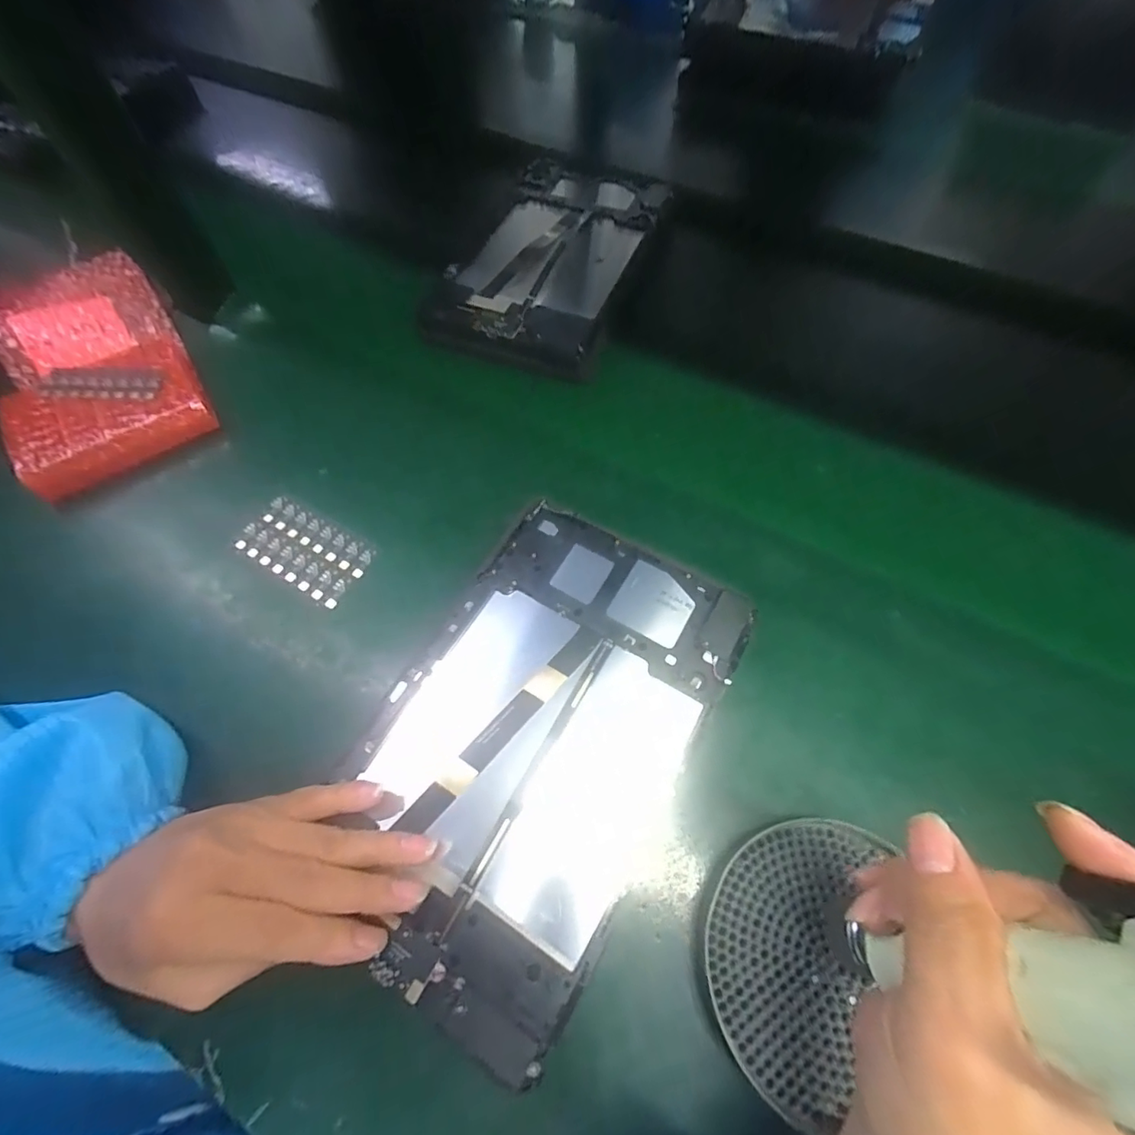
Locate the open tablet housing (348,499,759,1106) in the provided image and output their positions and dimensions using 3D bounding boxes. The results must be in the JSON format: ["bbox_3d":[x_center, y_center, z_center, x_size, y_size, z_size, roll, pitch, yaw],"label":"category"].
[{"bbox_3d":[-0.016,0.082,0.270,0.145,0.013,0.235,27,66,18],"label":"open tablet housing"}]

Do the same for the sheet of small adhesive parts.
[{"bbox_3d":[-0.179,-0.012,0.354,0.093,0.004,0.047,28,68,17],"label":"sheet of small adhesive parts"}]

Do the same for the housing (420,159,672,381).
[{"bbox_3d":[-0.014,-0.284,0.476,0.152,0.030,0.258,18,65,10],"label":"housing"}]

